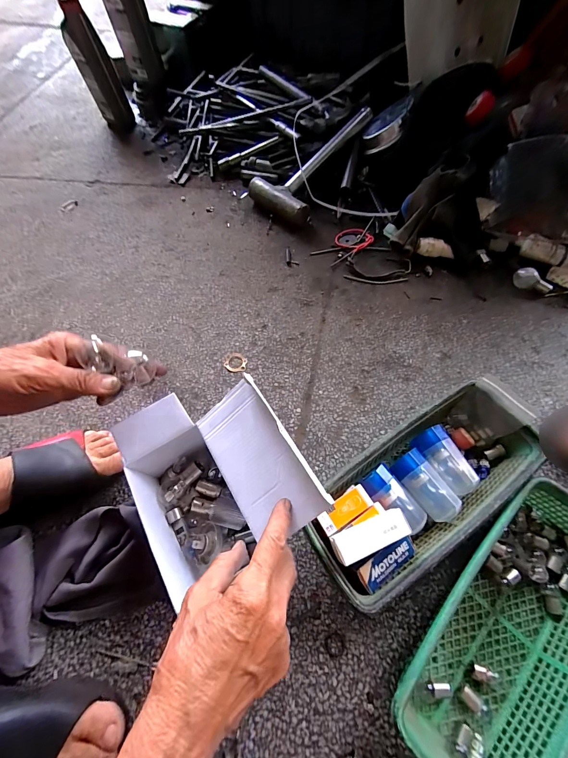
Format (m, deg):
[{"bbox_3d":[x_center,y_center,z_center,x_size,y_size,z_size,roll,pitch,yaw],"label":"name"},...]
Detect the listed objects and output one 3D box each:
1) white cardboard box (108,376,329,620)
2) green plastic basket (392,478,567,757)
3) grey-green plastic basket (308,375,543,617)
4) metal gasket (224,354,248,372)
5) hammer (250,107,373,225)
[{"bbox_3d":[-0.081,0.111,0.337,0.198,0.127,0.172,-23,66,-8],"label":"white cardboard box"},{"bbox_3d":[0.234,0.250,0.306,0.284,0.063,0.121,-43,70,-16],"label":"green plastic basket"},{"bbox_3d":[0.165,0.126,0.362,0.293,0.082,0.130,-30,67,-11],"label":"grey-green plastic basket"},{"bbox_3d":[-0.079,-0.027,0.489,0.036,0.004,0.031,16,67,10],"label":"metal gasket"},{"bbox_3d":[0.051,-0.472,0.653,0.151,0.083,0.303,28,69,15],"label":"hammer"}]

